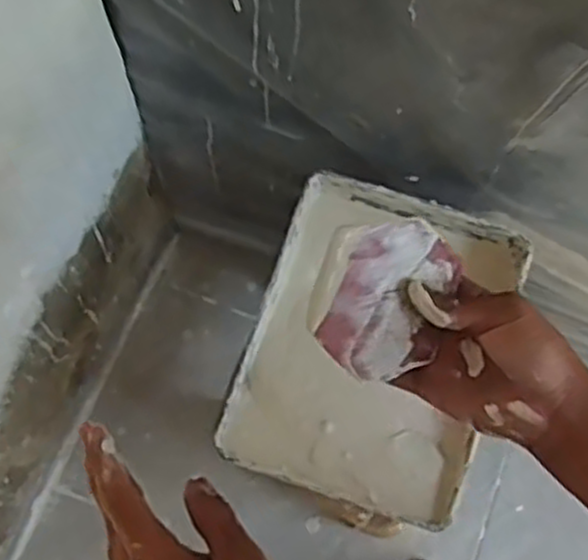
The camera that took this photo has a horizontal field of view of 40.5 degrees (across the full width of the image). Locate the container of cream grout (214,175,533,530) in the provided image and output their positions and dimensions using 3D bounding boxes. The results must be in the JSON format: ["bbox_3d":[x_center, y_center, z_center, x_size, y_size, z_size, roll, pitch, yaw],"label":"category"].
[{"bbox_3d":[0.092,0.075,0.916,0.276,0.061,0.359,19,72,5],"label":"container of cream grout"}]

